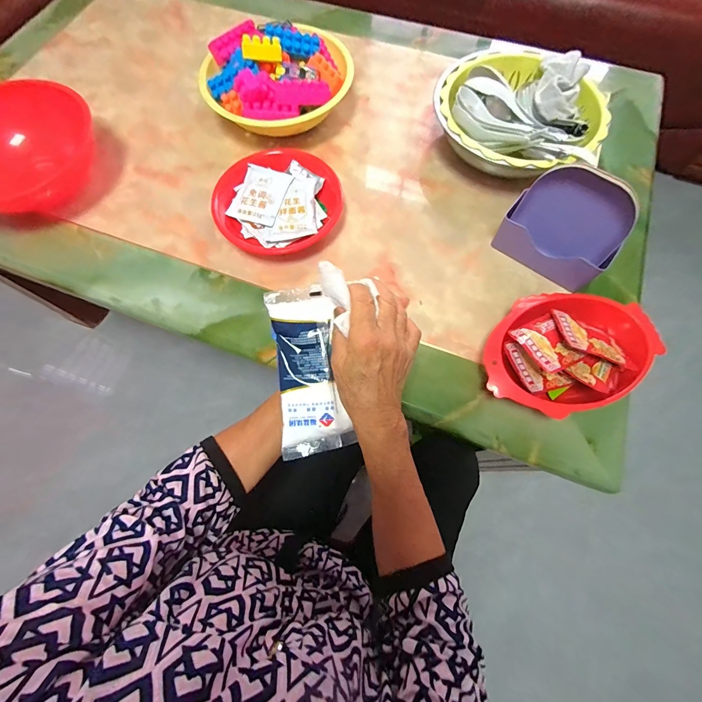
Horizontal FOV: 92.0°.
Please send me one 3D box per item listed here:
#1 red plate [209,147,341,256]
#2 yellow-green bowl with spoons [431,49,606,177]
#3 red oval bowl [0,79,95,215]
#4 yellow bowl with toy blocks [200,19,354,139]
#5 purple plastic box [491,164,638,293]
[{"bbox_3d":[-0.110,-0.227,0.525,0.184,0.046,0.176,0,71,1],"label":"red plate"},{"bbox_3d":[0.258,-0.366,0.545,0.242,0.078,0.253,0,71,1],"label":"yellow-green bowl with spoons"},{"bbox_3d":[-0.527,-0.305,0.536,0.199,0.080,0.233,24,73,10],"label":"red oval bowl"},{"bbox_3d":[-0.124,-0.459,0.575,0.245,0.103,0.211,-20,71,-6],"label":"yellow bowl with toy blocks"},{"bbox_3d":[0.279,-0.161,0.445,0.142,0.114,0.069,40,76,14],"label":"purple plastic box"}]

